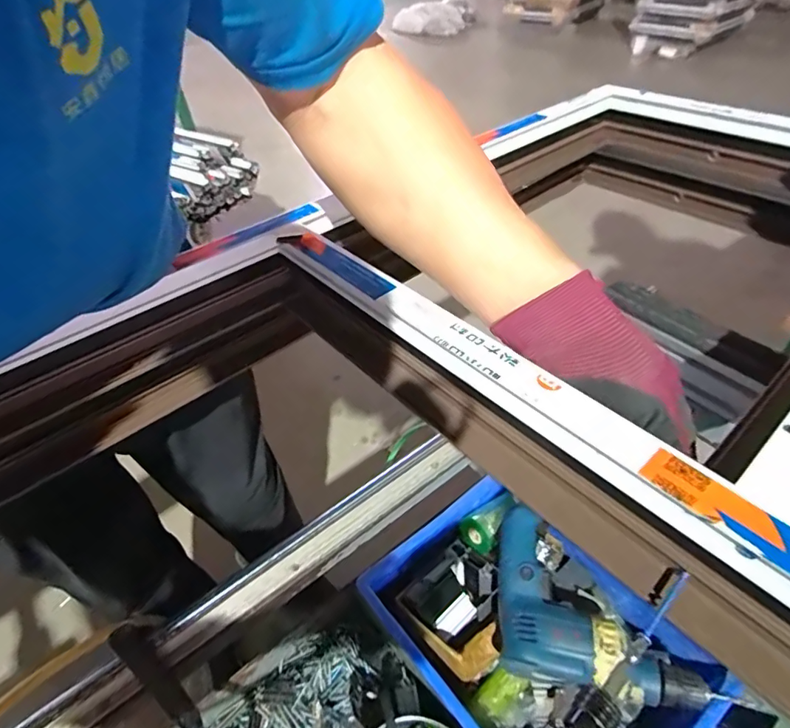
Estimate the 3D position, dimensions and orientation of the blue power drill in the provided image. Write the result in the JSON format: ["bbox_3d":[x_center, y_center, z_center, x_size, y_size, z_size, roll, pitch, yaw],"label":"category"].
[{"bbox_3d":[0.229,0.267,0.536,0.230,0.062,0.154,5,45,10],"label":"blue power drill"}]

